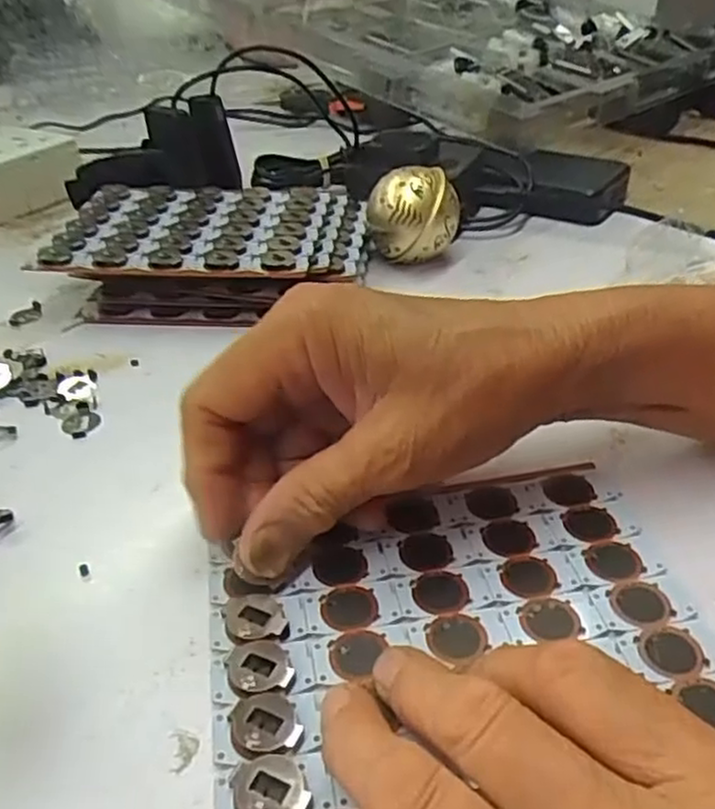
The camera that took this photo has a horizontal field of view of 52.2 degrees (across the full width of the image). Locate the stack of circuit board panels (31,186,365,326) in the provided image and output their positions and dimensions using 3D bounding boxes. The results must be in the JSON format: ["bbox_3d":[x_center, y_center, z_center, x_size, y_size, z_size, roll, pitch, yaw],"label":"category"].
[{"bbox_3d":[-0.083,-0.092,0.430,0.173,0.038,0.120,0,35,2],"label":"stack of circuit board panels"}]

